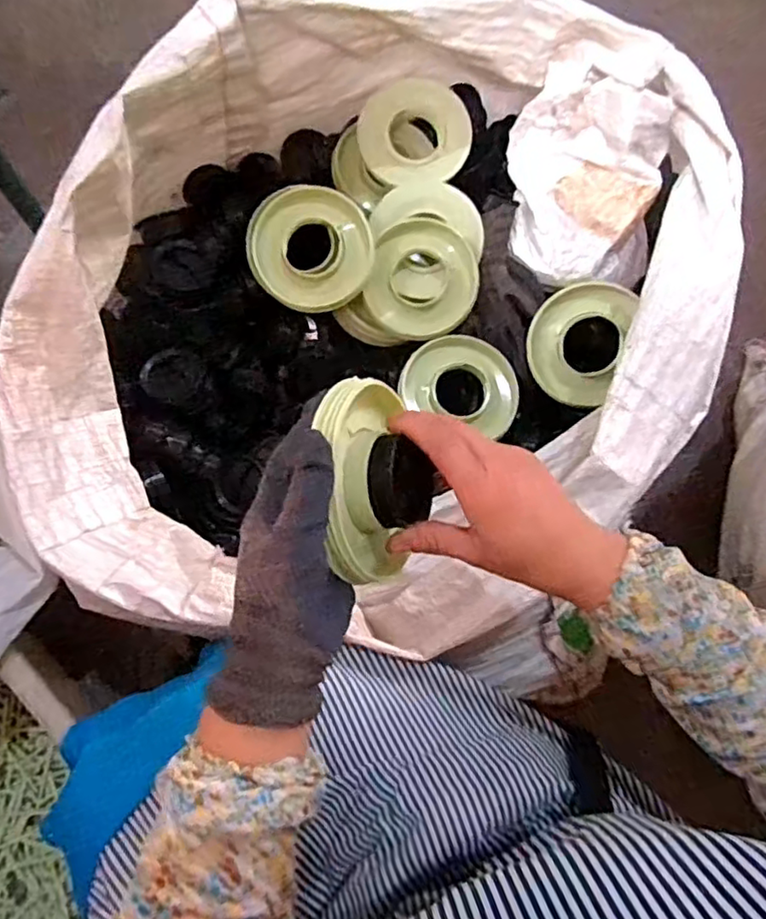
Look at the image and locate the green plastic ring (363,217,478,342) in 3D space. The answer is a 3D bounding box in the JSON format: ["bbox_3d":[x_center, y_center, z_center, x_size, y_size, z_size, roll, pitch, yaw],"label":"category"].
[{"bbox_3d":[0.045,-0.203,0.723,0.130,0.029,0.130,0,100,-1],"label":"green plastic ring"}]

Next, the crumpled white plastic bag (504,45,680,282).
[{"bbox_3d":[0.218,-0.294,0.681,0.167,0.135,0.194,7,68,6],"label":"crumpled white plastic bag"}]

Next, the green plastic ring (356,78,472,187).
[{"bbox_3d":[0.036,-0.381,0.742,0.127,0.025,0.113,-3,99,3],"label":"green plastic ring"}]

